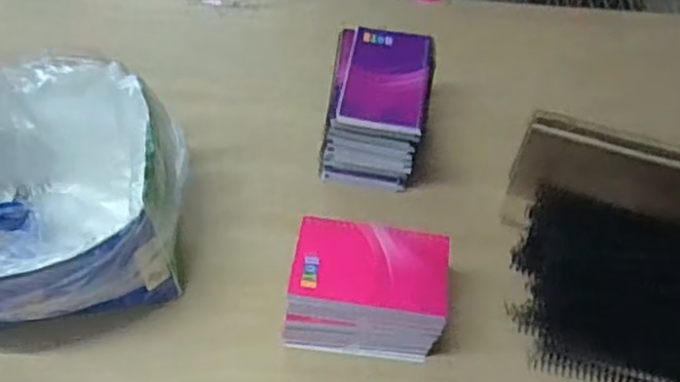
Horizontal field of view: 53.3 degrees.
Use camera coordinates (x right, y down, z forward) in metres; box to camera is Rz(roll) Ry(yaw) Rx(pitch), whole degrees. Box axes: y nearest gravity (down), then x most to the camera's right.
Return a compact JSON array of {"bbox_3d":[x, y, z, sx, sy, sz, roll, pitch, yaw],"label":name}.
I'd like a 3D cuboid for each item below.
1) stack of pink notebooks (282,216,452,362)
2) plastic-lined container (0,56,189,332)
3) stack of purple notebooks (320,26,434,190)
[{"bbox_3d":[0.023,0.091,0.603,0.133,0.094,0.086,7,52,1],"label":"stack of pink notebooks"},{"bbox_3d":[-0.263,0.018,0.609,0.242,0.155,0.219,-8,53,-10],"label":"plastic-lined container"},{"bbox_3d":[0.038,-0.081,0.717,0.098,0.132,0.136,10,52,4],"label":"stack of purple notebooks"}]

